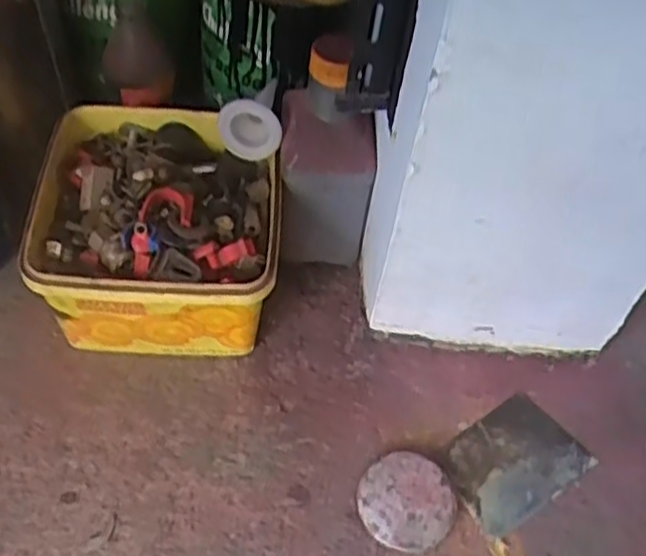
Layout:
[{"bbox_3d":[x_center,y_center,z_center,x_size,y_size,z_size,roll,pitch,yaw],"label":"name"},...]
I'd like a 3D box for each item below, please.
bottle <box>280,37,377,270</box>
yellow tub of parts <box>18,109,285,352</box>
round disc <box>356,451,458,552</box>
[{"bbox_3d":[0.005,-0.111,0.656,0.082,0.215,0.084,5,56,-1],"label":"bottle"},{"bbox_3d":[-0.138,-0.041,0.649,0.191,0.130,0.201,2,56,-3],"label":"yellow tub of parts"},{"bbox_3d":[0.068,0.177,0.594,0.076,0.022,0.073,2,56,-3],"label":"round disc"}]

